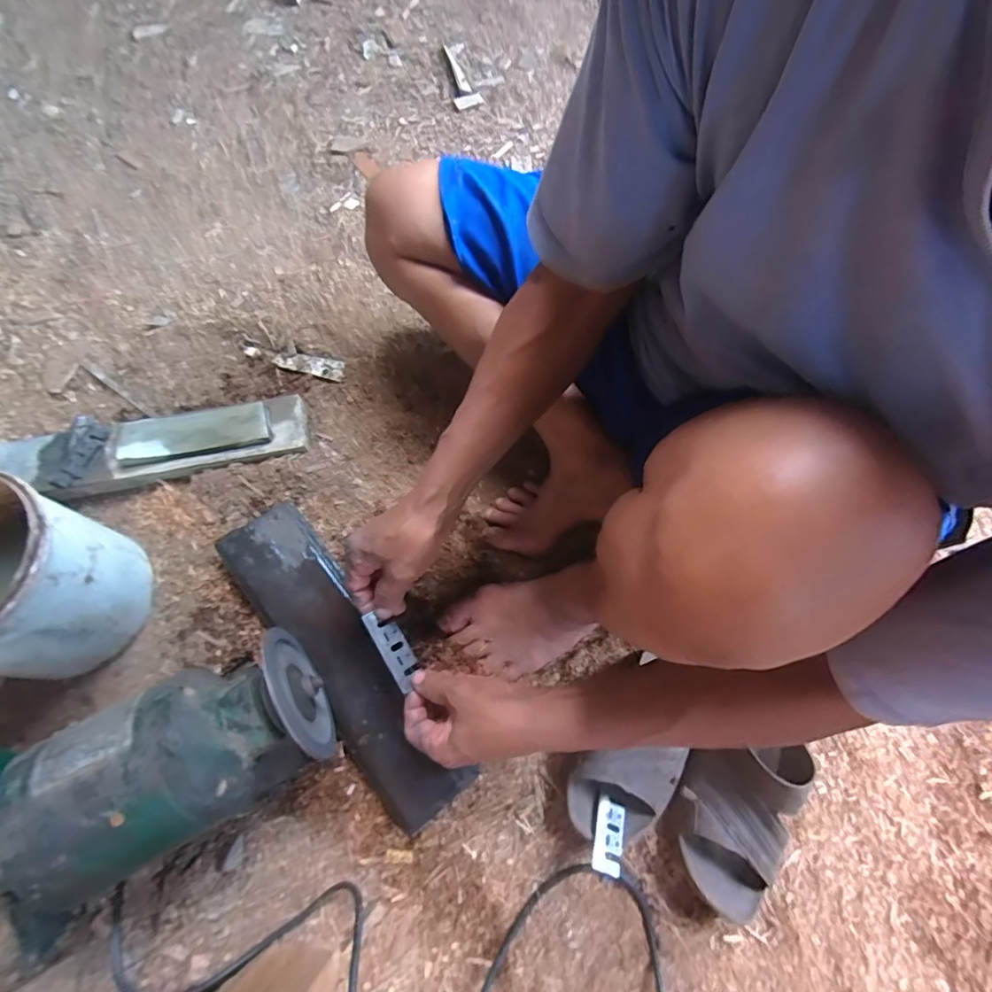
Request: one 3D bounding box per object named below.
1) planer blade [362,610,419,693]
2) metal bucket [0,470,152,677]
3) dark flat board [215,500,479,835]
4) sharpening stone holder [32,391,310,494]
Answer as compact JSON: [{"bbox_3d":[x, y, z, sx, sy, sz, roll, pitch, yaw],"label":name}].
[{"bbox_3d":[-0.098,0.144,0.481,0.027,0.005,0.077,-26,76,-32],"label":"planer blade"},{"bbox_3d":[-0.487,0.085,0.512,0.178,0.185,0.168,1,72,-3],"label":"metal bucket"},{"bbox_3d":[-0.172,0.172,0.564,0.099,0.044,0.388,-36,76,-11],"label":"dark flat board"},{"bbox_3d":[-0.407,-0.071,0.643,0.320,0.050,0.090,-11,72,-4],"label":"sharpening stone holder"}]

